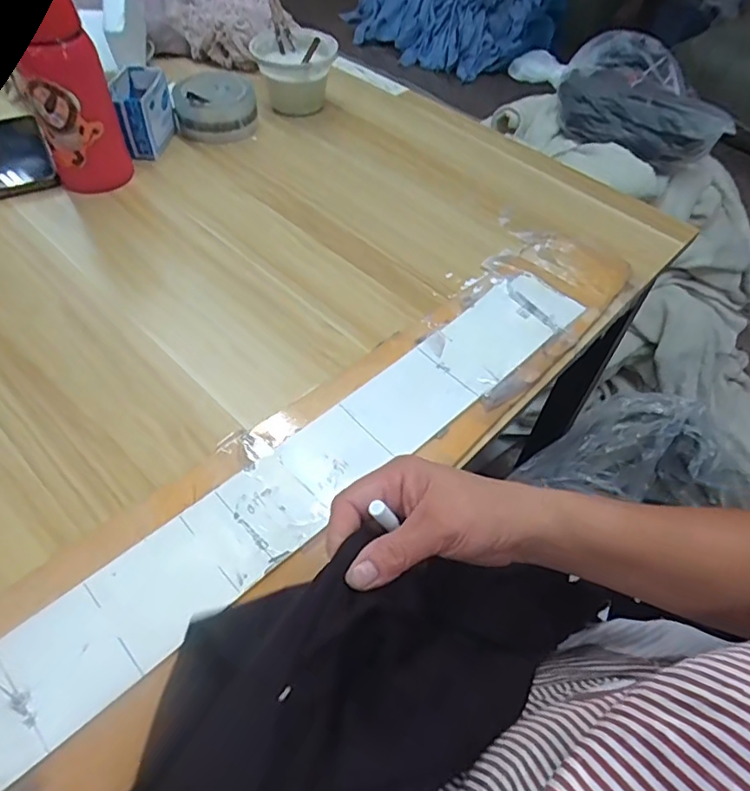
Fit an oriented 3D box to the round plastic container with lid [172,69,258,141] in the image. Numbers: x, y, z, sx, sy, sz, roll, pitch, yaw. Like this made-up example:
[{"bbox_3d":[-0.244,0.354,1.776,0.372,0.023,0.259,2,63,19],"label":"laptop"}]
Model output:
[{"bbox_3d":[-0.201,-0.369,0.722,0.096,0.048,0.113,-10,54,-11],"label":"round plastic container with lid"}]

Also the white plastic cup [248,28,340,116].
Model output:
[{"bbox_3d":[-0.104,-0.416,0.737,0.093,0.088,0.079,24,55,14],"label":"white plastic cup"}]

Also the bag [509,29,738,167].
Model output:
[{"bbox_3d":[0.405,-0.533,0.984,0.184,0.108,0.408,-15,53,-16],"label":"bag"}]

